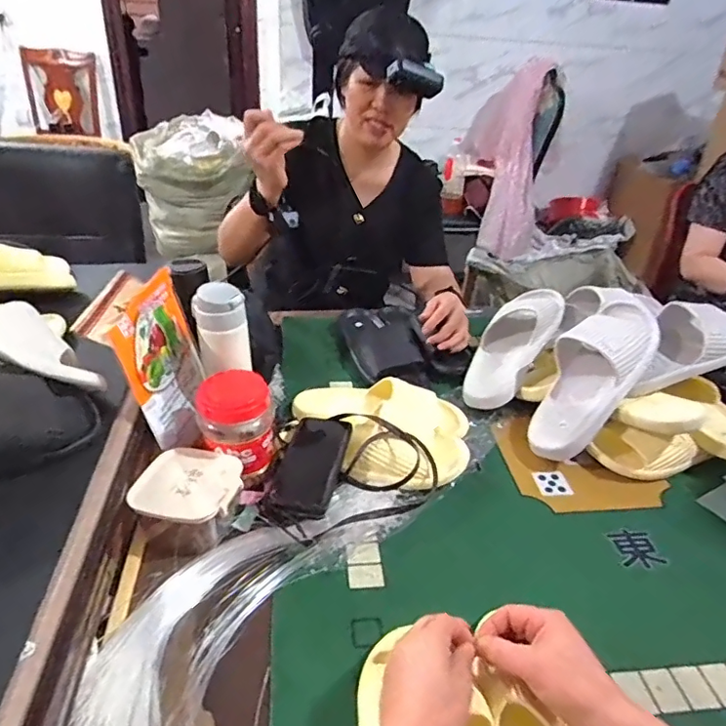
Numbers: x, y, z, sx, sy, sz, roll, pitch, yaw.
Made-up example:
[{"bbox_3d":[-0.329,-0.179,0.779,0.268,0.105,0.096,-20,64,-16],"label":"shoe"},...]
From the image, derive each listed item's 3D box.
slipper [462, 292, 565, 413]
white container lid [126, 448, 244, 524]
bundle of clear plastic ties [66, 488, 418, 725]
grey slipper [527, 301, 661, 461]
[{"bbox_3d":[0.258,-0.036,0.945,0.114,0.086,0.287,23,58,27],"label":"slipper"},{"bbox_3d":[-0.202,0.139,0.633,0.115,0.010,0.111,11,32,10],"label":"white container lid"},{"bbox_3d":[-0.124,0.257,0.534,0.195,0.039,0.444,16,34,18],"label":"bundle of clear plastic ties"},{"bbox_3d":[0.341,0.015,0.809,0.115,0.080,0.288,31,85,36],"label":"grey slipper"}]

